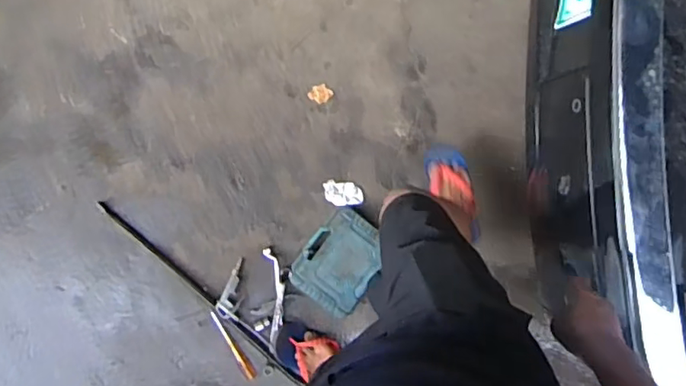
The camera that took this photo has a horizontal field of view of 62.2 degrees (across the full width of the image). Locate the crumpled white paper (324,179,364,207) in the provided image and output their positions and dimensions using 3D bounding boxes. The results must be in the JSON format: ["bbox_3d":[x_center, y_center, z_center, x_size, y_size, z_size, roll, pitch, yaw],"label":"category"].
[{"bbox_3d":[0.002,0.003,1.469,0.099,0.017,0.062,8,87,-4],"label":"crumpled white paper"}]

